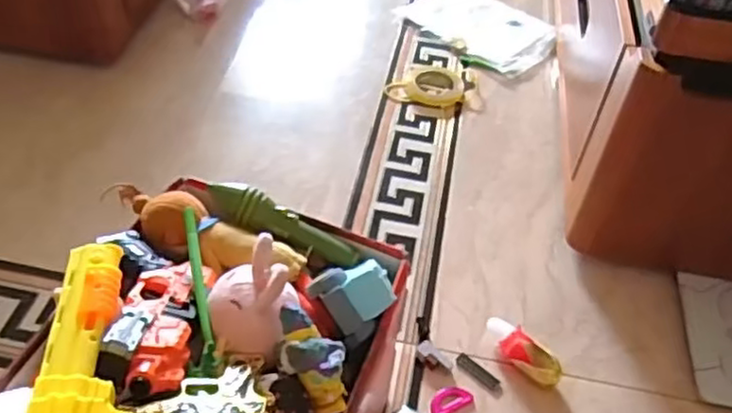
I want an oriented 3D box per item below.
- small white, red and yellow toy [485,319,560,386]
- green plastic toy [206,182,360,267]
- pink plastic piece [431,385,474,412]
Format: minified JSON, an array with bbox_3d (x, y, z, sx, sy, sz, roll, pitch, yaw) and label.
[{"bbox_3d":[0.200,0.189,0.892,0.038,0.040,0.113,-33,57,-32],"label":"small white, red and yellow toy"},{"bbox_3d":[-0.083,0.018,0.683,0.155,0.038,0.037,16,46,10],"label":"green plastic toy"},{"bbox_3d":[0.104,0.241,0.860,0.064,0.007,0.035,-23,52,-25],"label":"pink plastic piece"}]

